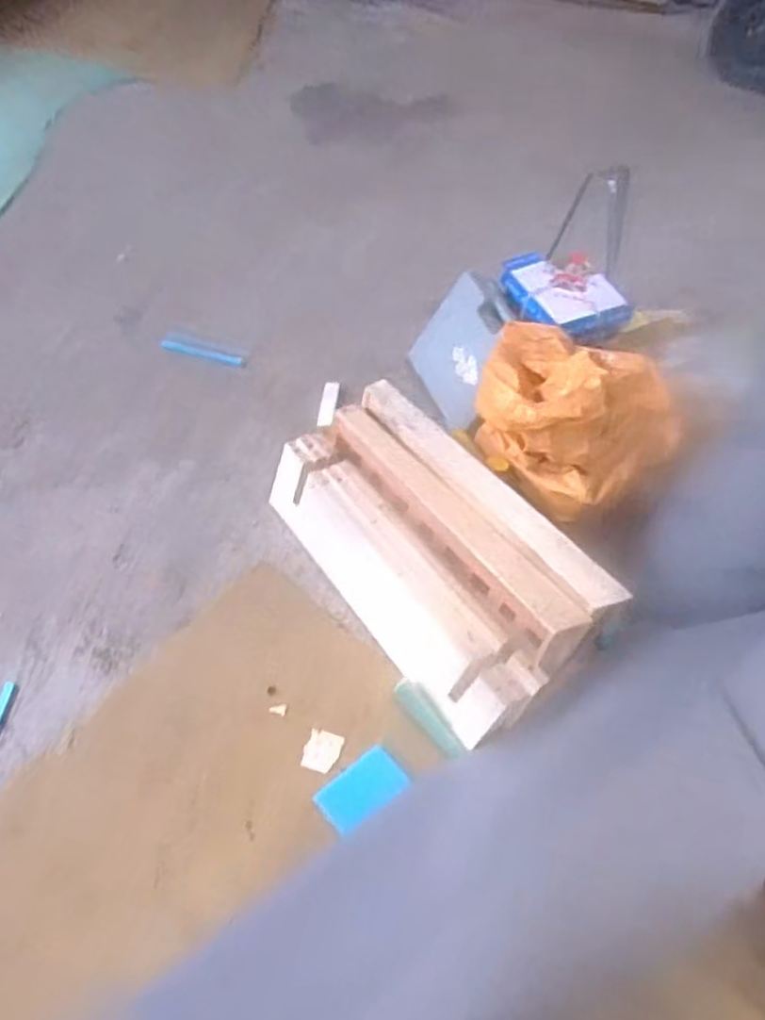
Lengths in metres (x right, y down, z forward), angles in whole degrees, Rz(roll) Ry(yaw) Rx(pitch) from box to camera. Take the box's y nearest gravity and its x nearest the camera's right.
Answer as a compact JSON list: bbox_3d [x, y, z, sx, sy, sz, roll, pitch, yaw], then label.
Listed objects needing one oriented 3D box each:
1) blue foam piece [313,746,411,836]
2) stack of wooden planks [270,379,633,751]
[{"bbox_3d":[-0.040,0.557,1.425,0.168,0.015,0.097,-32,64,-24],"label":"blue foam piece"},{"bbox_3d":[0.084,0.083,1.560,0.349,0.310,0.780,-36,65,-26],"label":"stack of wooden planks"}]

